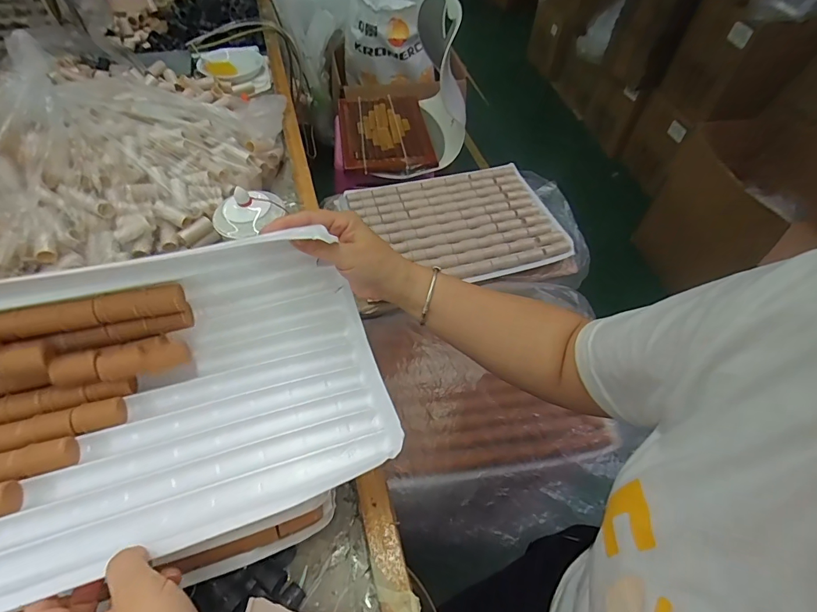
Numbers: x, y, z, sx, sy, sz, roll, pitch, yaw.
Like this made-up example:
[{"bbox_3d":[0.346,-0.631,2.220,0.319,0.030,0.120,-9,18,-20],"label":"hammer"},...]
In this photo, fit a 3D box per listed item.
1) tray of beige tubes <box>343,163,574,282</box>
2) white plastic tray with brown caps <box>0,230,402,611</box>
[{"bbox_3d":[0.105,-0.183,0.926,0.416,0.033,0.312,-11,55,-11],"label":"tray of beige tubes"},{"bbox_3d":[-0.236,0.079,0.339,0.424,0.102,0.246,-13,55,-12],"label":"white plastic tray with brown caps"}]

